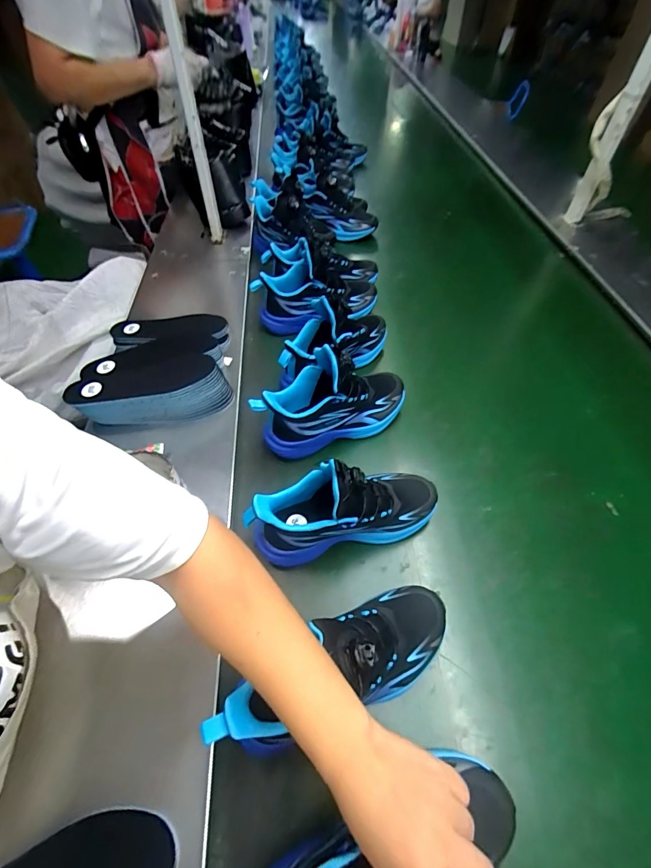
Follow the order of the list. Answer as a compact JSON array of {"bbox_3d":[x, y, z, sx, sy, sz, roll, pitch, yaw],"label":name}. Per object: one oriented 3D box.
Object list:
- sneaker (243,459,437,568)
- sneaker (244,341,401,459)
[{"bbox_3d":[0.029,0.088,0.471,0.242,0.142,0.081,-2,53,-18],"label":"sneaker"},{"bbox_3d":[0.013,-0.054,0.580,0.242,0.139,0.093,-18,56,-14],"label":"sneaker"}]

